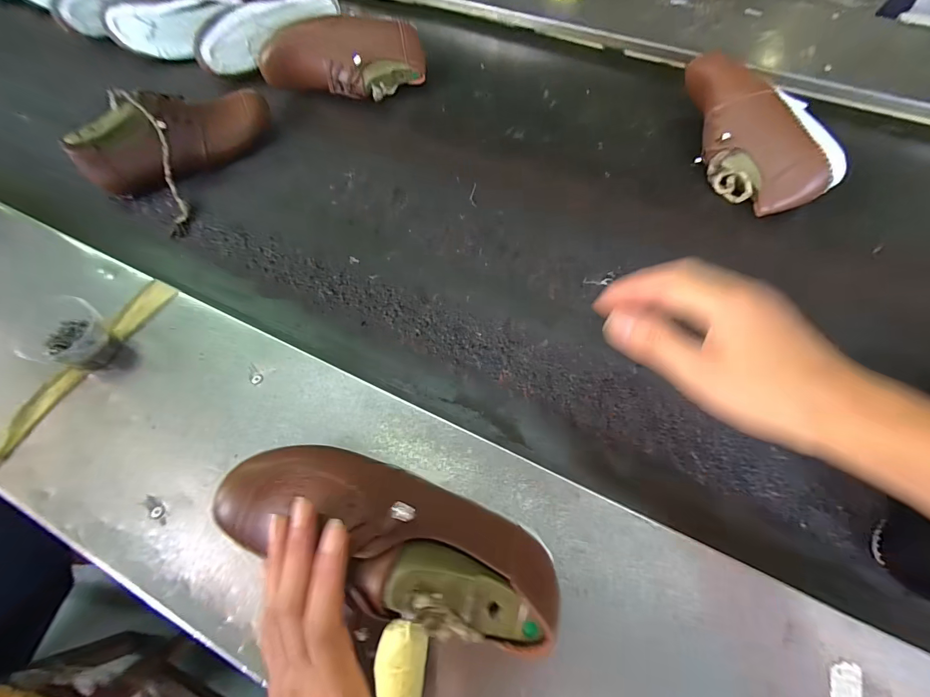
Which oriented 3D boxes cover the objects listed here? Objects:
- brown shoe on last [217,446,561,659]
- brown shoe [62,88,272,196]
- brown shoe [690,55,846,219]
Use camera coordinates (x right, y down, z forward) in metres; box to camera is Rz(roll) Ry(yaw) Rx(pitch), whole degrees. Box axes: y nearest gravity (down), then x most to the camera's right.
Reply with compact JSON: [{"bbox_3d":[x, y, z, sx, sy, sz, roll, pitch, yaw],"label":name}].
[{"bbox_3d":[-0.056,0.122,0.269,0.237,0.076,0.082,16,67,16],"label":"brown shoe on last"},{"bbox_3d":[-0.390,-0.293,0.535,0.242,0.083,0.082,-32,69,-13],"label":"brown shoe"},{"bbox_3d":[0.373,-0.285,0.517,0.106,0.076,0.228,-6,65,-2],"label":"brown shoe"}]

